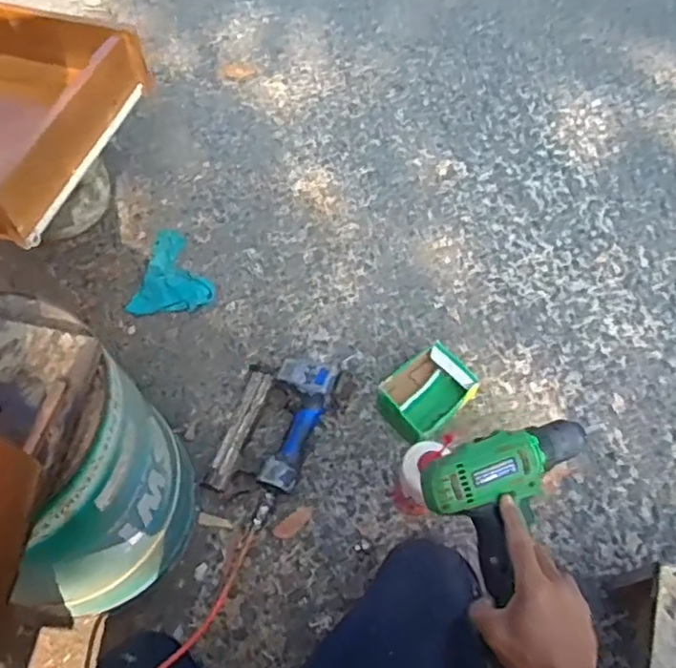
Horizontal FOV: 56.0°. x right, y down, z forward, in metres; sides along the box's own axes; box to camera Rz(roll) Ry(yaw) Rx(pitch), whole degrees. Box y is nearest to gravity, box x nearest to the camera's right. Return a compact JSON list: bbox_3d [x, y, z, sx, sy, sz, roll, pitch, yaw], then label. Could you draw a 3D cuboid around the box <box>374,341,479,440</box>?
[{"bbox_3d":[0.135,0.091,0.981,0.141,0.053,0.106,-37,66,-18],"label":"box"}]

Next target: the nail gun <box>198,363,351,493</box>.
[{"bbox_3d":[-0.088,0.137,0.944,0.174,0.079,0.213,16,59,9],"label":"nail gun"}]

